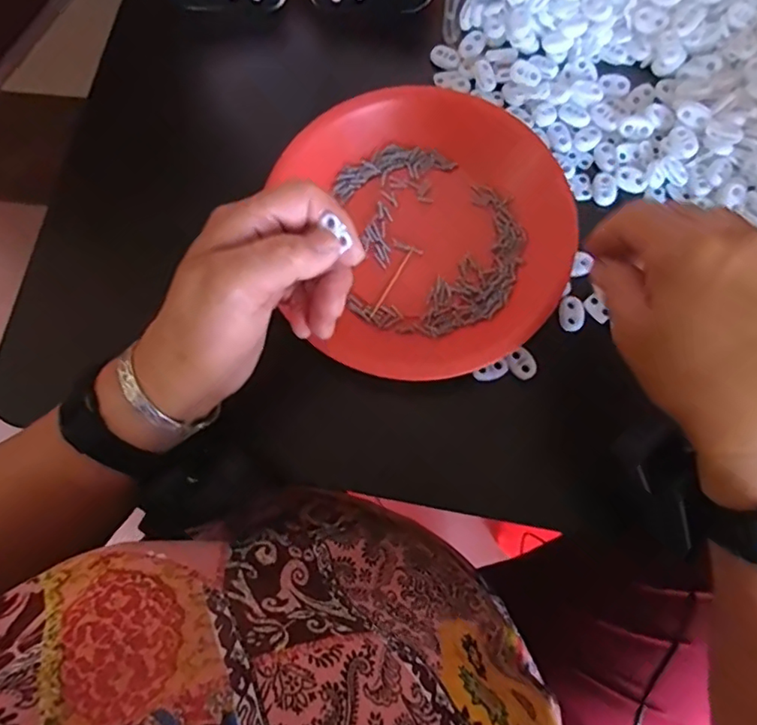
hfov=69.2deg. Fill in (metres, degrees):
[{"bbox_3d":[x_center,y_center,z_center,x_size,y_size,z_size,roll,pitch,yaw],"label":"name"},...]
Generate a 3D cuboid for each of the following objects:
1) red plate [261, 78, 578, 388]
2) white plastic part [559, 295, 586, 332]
[{"bbox_3d":[0.031,-0.090,0.360,0.185,0.025,0.195,0,77,1],"label":"red plate"},{"bbox_3d":[0.124,-0.031,0.351,0.016,0.004,0.022,-8,77,0],"label":"white plastic part"}]

